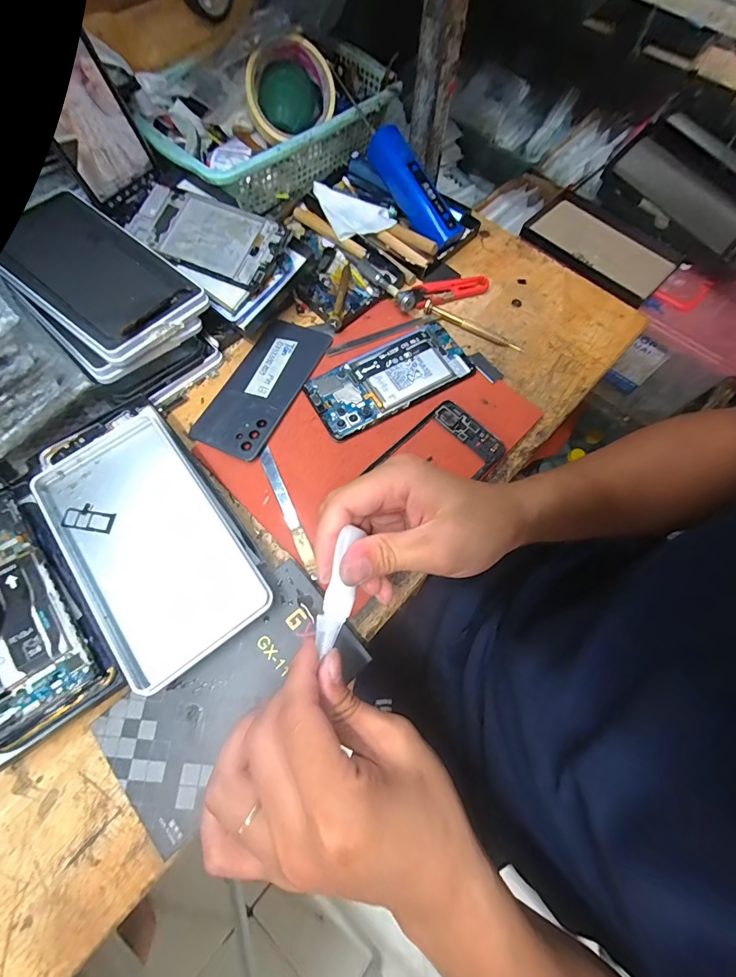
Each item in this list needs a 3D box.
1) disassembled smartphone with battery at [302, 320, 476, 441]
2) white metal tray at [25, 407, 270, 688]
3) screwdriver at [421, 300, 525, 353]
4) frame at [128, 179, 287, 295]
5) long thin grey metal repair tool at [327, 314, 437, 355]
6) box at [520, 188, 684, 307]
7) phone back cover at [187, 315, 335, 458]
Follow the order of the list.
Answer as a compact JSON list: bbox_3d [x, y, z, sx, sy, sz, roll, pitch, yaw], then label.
[{"bbox_3d":[0.019,-0.105,0.377,0.152,0.009,0.069,-28,73,-12],"label":"disassembled smartphone with battery"},{"bbox_3d":[-0.158,0.034,0.292,0.109,0.018,0.190,-37,75,-14],"label":"white metal tray"},{"bbox_3d":[0.109,-0.167,0.414,0.109,0.012,0.013,28,71,8],"label":"screwdriver"},{"bbox_3d":[-0.153,-0.239,0.376,0.143,0.005,0.073,22,83,7],"label":"frame"},{"bbox_3d":[0.016,-0.156,0.410,0.122,0.007,0.016,-23,72,-10],"label":"long thin grey metal repair tool"},{"bbox_3d":[0.288,-0.300,0.500,0.110,0.023,0.170,-42,76,-16],"label":"box"},{"bbox_3d":[-0.100,-0.101,0.385,0.072,0.010,0.157,26,70,8],"label":"phone back cover"}]

